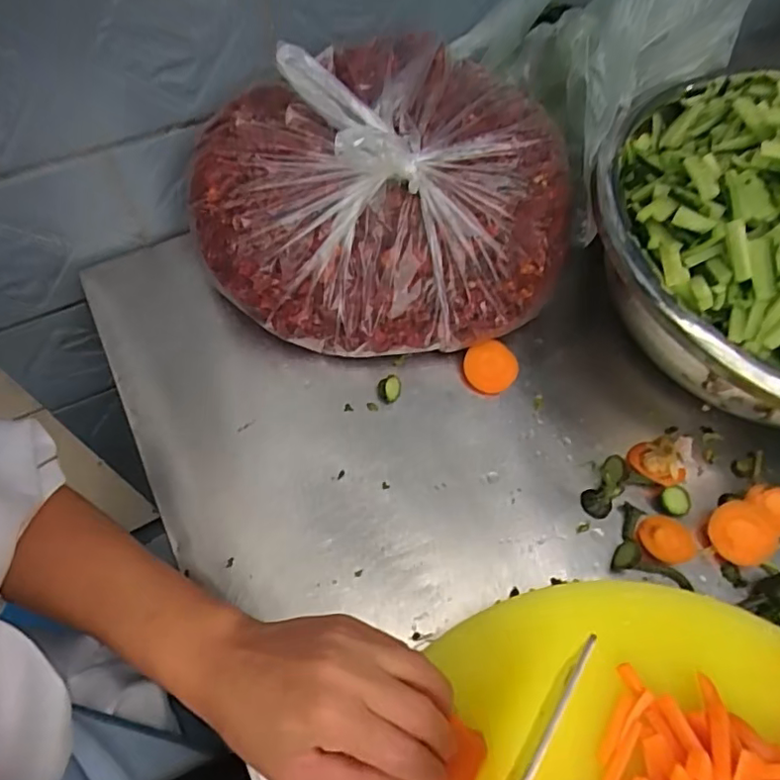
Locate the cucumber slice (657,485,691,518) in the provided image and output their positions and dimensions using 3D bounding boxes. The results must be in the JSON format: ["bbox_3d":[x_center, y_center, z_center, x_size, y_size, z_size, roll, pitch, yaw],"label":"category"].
[{"bbox_3d":[0.208,0.081,0.414,0.021,0.009,0.021,1,61,-1],"label":"cucumber slice"}]

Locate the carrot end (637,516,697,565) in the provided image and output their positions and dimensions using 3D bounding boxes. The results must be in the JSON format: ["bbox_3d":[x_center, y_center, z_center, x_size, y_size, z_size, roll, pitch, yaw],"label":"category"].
[{"bbox_3d":[0.192,0.105,0.398,0.039,0.007,0.032,28,64,13],"label":"carrot end"}]

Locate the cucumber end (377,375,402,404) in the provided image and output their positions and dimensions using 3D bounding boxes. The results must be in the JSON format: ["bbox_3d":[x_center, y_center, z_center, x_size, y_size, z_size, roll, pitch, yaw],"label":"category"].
[{"bbox_3d":[0.000,-0.002,0.433,0.016,0.012,0.018,22,63,10],"label":"cucumber end"}]

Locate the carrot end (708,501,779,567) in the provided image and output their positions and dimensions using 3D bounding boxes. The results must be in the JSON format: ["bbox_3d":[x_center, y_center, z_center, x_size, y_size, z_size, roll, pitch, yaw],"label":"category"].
[{"bbox_3d":[0.246,0.102,0.398,0.039,0.016,0.044,-34,67,-18],"label":"carrot end"}]

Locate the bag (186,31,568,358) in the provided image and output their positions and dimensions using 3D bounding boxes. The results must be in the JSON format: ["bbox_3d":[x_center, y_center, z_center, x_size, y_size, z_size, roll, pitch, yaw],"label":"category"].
[{"bbox_3d":[-0.010,-0.137,0.434,0.271,0.167,0.181,-6,61,-5],"label":"bag"}]

